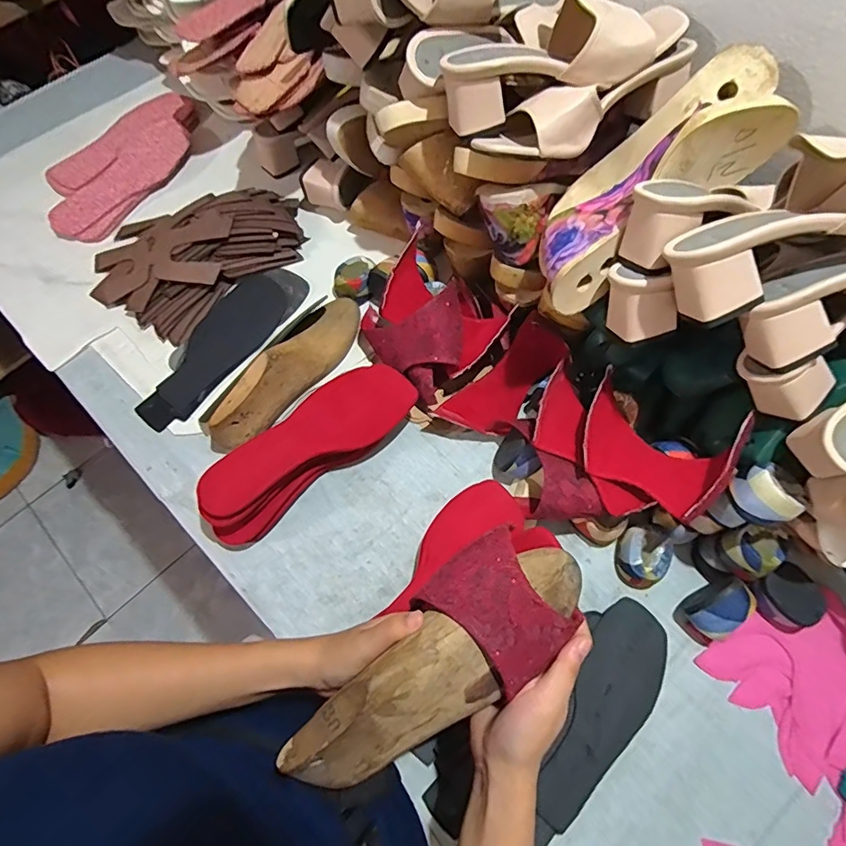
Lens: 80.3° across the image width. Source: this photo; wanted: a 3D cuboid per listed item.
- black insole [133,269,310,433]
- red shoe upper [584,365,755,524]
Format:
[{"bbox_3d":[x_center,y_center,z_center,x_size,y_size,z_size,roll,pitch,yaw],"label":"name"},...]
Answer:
[{"bbox_3d":[-0.260,-0.108,0.648,0.089,0.004,0.268,35,73,14],"label":"black insole"},{"bbox_3d":[0.220,0.023,0.482,0.132,0.068,0.114,26,71,11],"label":"red shoe upper"}]

